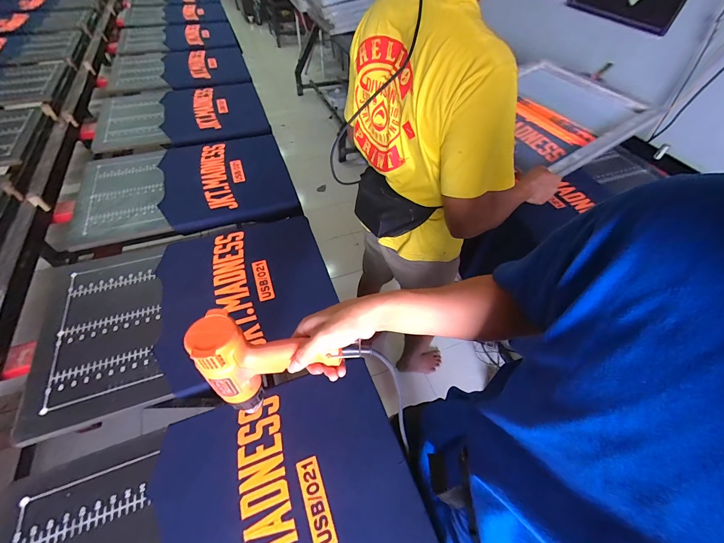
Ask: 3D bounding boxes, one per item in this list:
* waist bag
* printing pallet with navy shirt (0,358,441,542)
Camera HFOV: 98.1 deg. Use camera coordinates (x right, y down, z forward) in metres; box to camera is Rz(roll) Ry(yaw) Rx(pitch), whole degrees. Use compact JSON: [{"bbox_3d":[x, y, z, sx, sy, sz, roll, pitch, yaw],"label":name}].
[{"bbox_3d":[0.071,-0.158,0.806,0.209,0.135,0.082,37,59,26],"label":"waist bag"},{"bbox_3d":[-0.196,0.392,0.449,0.572,0.029,0.392,-16,52,-14],"label":"printing pallet with navy shirt"}]

